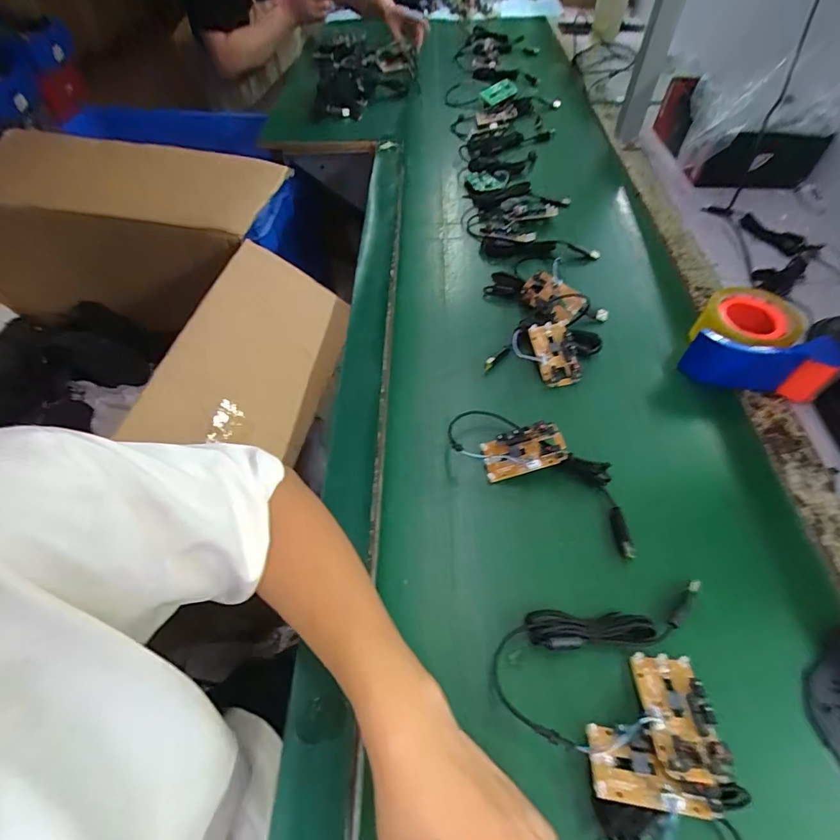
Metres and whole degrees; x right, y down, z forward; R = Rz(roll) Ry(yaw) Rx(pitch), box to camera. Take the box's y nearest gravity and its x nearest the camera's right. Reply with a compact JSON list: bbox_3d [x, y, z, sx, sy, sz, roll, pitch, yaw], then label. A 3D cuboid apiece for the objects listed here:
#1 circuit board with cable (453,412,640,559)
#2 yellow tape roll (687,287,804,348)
[{"bbox_3d":[0.127,0.047,0.442,0.193,0.034,0.081,28,59,19],"label":"circuit board with cable"},{"bbox_3d":[0.390,-0.109,0.536,0.098,0.051,0.094,0,54,0],"label":"yellow tape roll"}]

